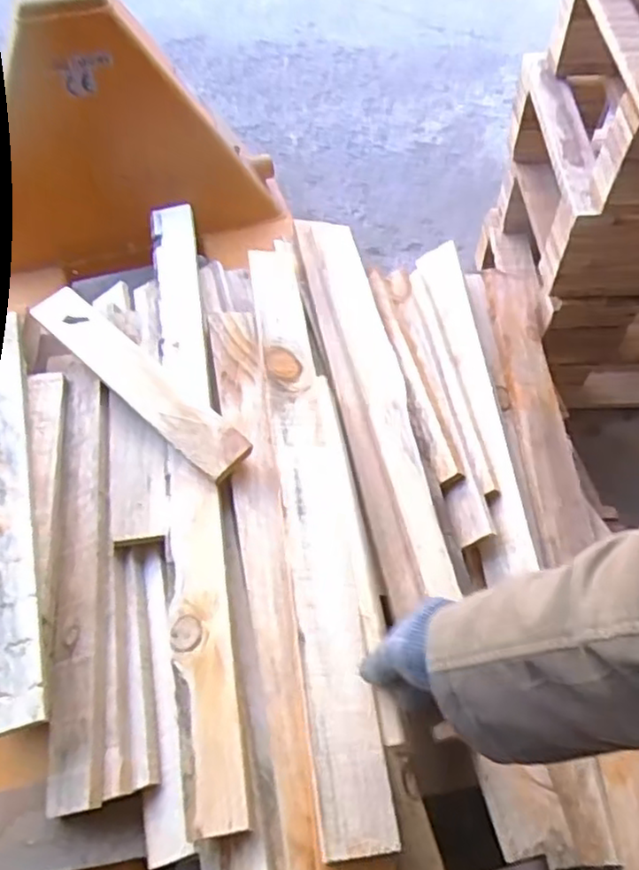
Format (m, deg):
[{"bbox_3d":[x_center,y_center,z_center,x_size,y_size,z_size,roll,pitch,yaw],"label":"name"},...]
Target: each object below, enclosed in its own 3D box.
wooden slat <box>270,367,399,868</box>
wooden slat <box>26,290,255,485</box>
[{"bbox_3d":[0.008,0.134,0.664,0.074,0.025,0.471,-7,55,-3],"label":"wooden slat"},{"bbox_3d":[-0.227,-0.075,0.830,0.379,0.014,0.063,38,71,25],"label":"wooden slat"}]

